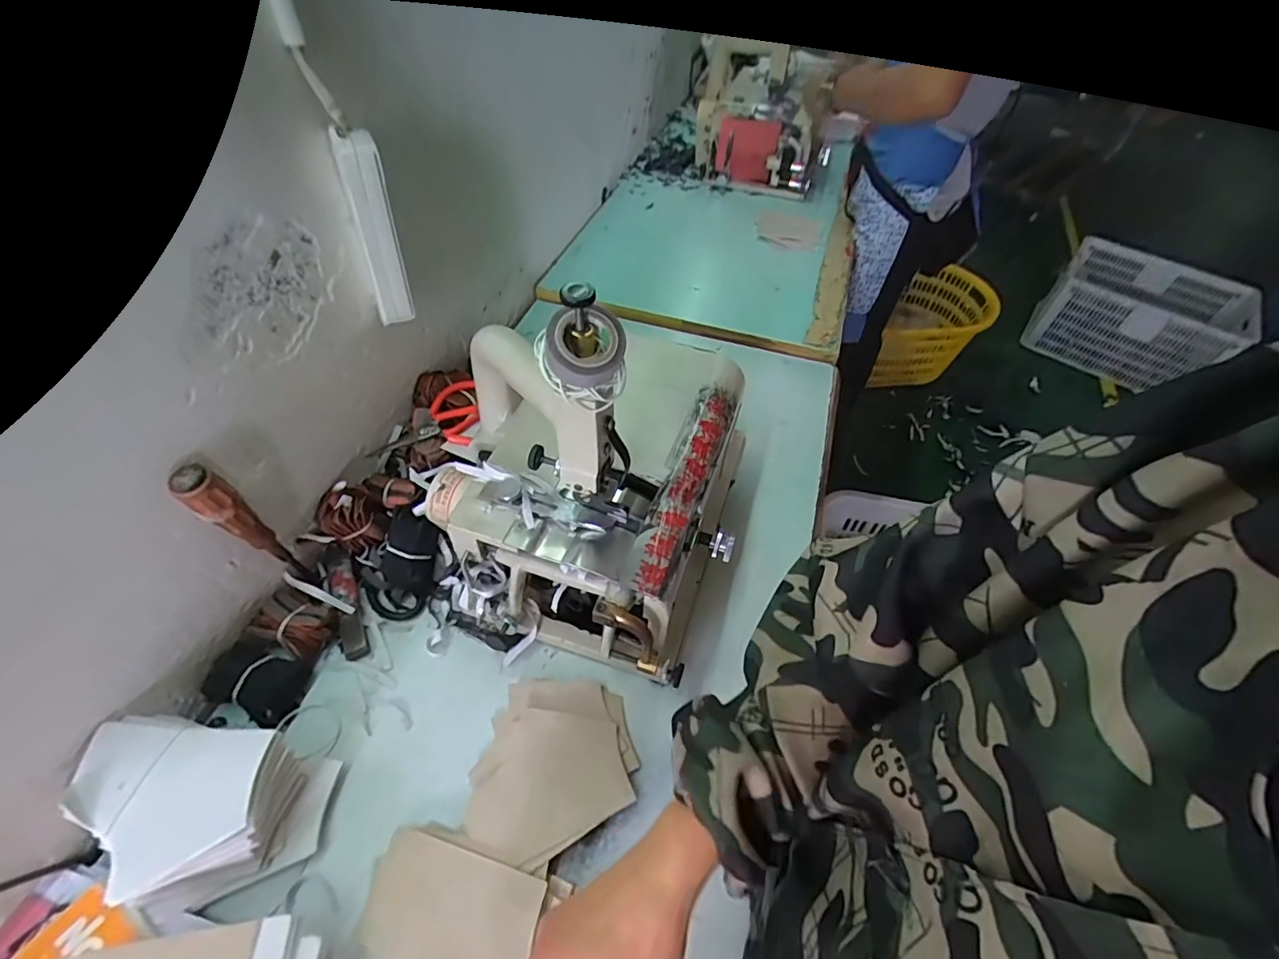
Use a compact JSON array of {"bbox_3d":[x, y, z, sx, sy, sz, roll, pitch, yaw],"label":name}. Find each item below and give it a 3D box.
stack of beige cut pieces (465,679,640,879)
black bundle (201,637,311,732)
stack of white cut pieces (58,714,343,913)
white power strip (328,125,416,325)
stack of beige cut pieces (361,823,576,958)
[{"bbox_3d":[-0.076,0.262,0.499,0.137,0.031,0.149,6,50,-1],"label":"stack of beige cut pieces"},{"bbox_3d":[-0.369,0.196,0.528,0.078,0.034,0.061,15,51,7],"label":"black bundle"},{"bbox_3d":[-0.350,0.265,0.437,0.165,0.082,0.122,9,50,2],"label":"stack of white cut pieces"},{"bbox_3d":[-0.257,-0.240,0.535,0.042,0.169,0.040,-16,54,-18],"label":"white power strip"},{"bbox_3d":[-0.149,0.348,0.427,0.140,0.025,0.110,16,51,8],"label":"stack of beige cut pieces"}]

